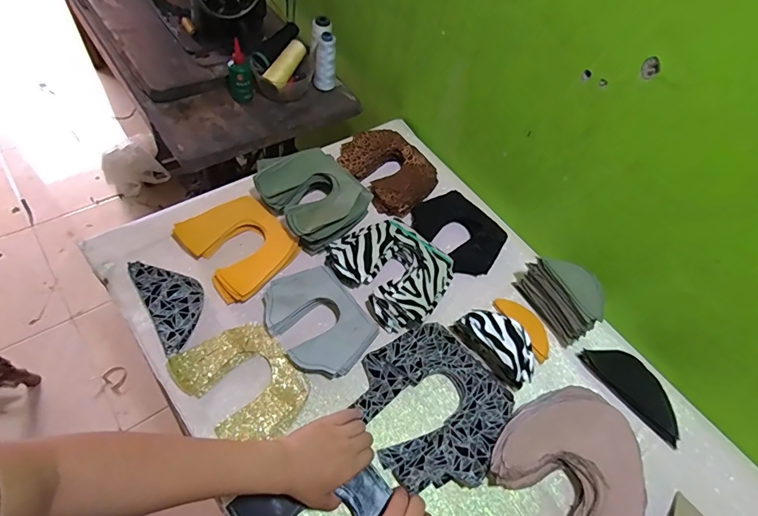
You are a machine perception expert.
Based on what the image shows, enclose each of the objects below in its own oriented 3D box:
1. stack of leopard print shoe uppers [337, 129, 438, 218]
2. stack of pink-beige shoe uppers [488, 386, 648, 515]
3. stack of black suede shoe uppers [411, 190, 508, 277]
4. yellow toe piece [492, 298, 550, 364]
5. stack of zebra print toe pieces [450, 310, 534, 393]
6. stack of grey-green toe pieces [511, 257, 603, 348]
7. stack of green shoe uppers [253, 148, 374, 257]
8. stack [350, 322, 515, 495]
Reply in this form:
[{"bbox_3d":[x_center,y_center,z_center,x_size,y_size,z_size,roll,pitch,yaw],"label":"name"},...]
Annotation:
[{"bbox_3d":[0.017,-0.163,0.788,0.137,0.051,0.174,-37,70,-29],"label":"stack of leopard print shoe uppers"},{"bbox_3d":[0.256,0.266,0.544,0.196,0.051,0.190,-35,70,-29],"label":"stack of pink-beige shoe uppers"},{"bbox_3d":[0.138,-0.050,0.729,0.115,0.047,0.164,-28,66,-26],"label":"stack of black suede shoe uppers"},{"bbox_3d":[0.232,0.105,0.665,0.049,0.010,0.113,-21,63,-23],"label":"yellow toe piece"},{"bbox_3d":[0.168,0.127,0.608,0.055,0.080,0.125,-35,69,-28],"label":"stack of zebra print toe pieces"},{"bbox_3d":[0.280,0.057,0.658,0.061,0.083,0.133,-28,66,-26],"label":"stack of grey-green toe pieces"},{"bbox_3d":[-0.109,-0.108,0.697,0.146,0.056,0.170,-36,70,-29],"label":"stack of green shoe uppers"},{"bbox_3d":[0.068,0.195,0.566,0.182,0.033,0.193,-36,70,-29],"label":"stack"}]

